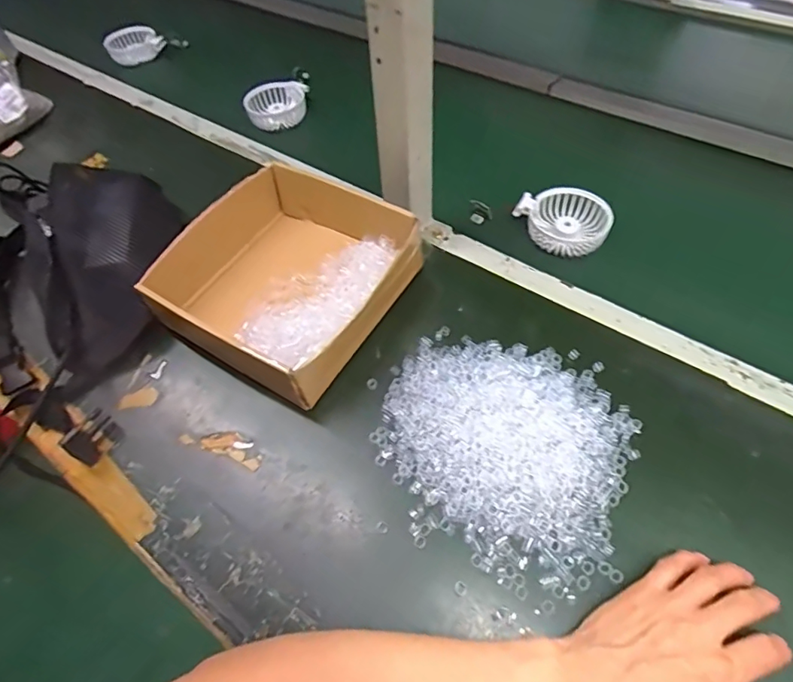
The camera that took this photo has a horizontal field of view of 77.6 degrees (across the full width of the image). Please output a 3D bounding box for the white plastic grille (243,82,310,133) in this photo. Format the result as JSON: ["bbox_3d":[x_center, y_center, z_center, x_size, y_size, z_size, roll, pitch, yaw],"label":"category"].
[{"bbox_3d":[-0.184,-0.366,0.767,0.096,0.034,0.074,-13,55,-5],"label":"white plastic grille"}]

